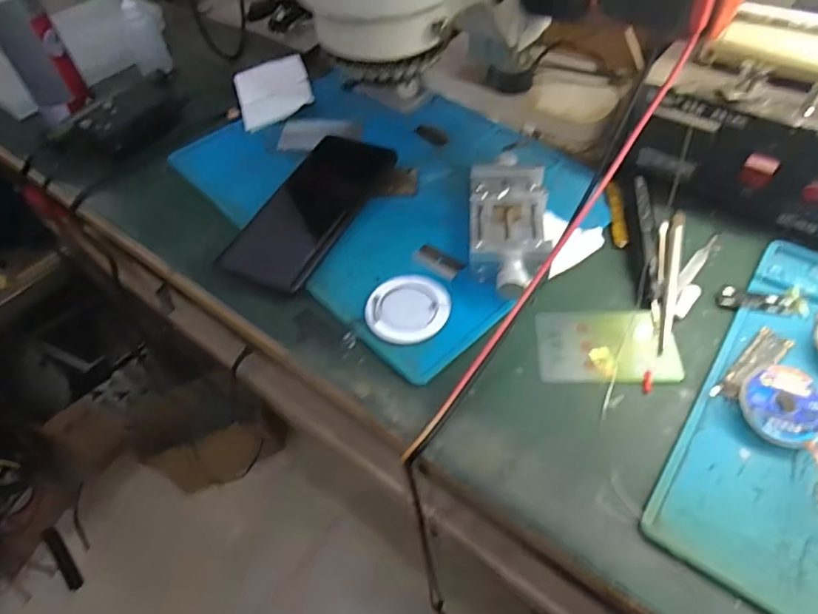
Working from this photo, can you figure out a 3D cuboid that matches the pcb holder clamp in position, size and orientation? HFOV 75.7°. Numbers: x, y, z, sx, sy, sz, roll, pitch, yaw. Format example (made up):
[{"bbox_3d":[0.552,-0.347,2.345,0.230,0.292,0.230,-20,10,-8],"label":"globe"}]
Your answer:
[{"bbox_3d":[0.074,-0.063,0.392,0.054,0.032,0.140,1,52,6],"label":"pcb holder clamp"}]

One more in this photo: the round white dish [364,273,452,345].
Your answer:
[{"bbox_3d":[0.000,0.000,0.369,0.056,0.004,0.058,-3,52,4],"label":"round white dish"}]

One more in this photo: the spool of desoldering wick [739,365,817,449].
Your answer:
[{"bbox_3d":[0.212,0.057,0.300,0.042,0.015,0.045,-3,52,4],"label":"spool of desoldering wick"}]

